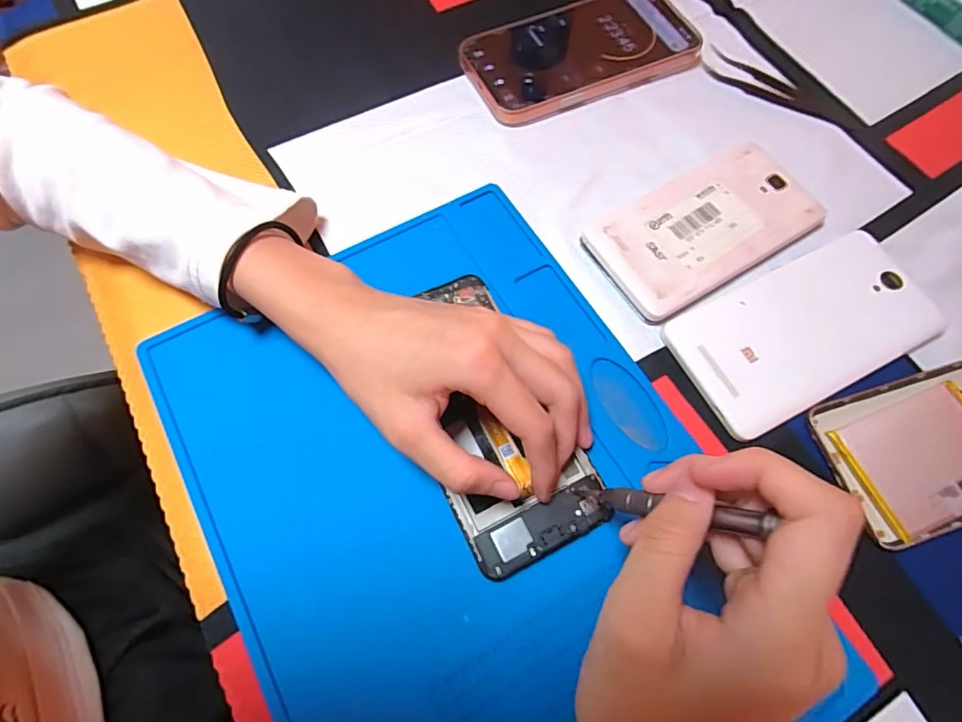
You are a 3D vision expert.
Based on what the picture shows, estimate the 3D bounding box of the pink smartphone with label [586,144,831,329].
[{"bbox_3d":[0.137,-0.080,0.306,0.140,0.011,0.071,-29,71,-12],"label":"pink smartphone with label"}]

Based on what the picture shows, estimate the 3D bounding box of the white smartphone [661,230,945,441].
[{"bbox_3d":[0.183,-0.018,0.284,0.150,0.008,0.074,-24,70,-11],"label":"white smartphone"}]

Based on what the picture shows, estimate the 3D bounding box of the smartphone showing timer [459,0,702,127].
[{"bbox_3d":[0.071,-0.225,0.366,0.164,0.016,0.086,-24,70,-11],"label":"smartphone showing timer"}]

